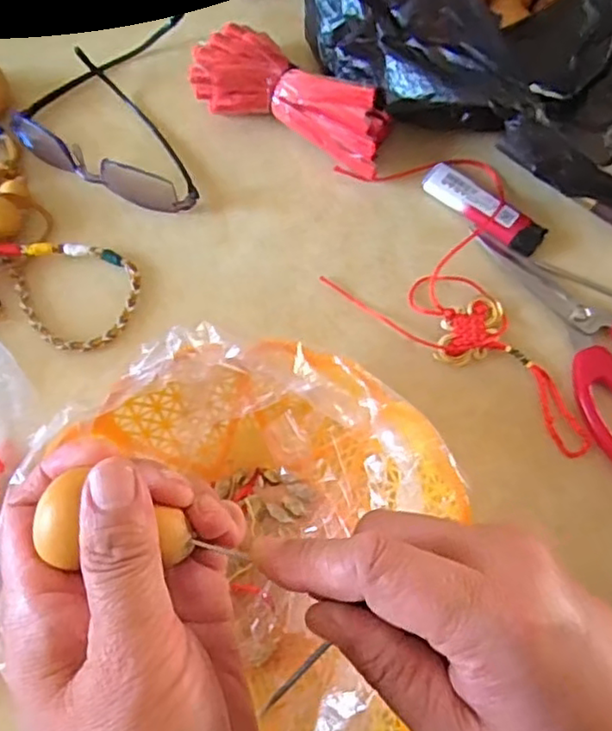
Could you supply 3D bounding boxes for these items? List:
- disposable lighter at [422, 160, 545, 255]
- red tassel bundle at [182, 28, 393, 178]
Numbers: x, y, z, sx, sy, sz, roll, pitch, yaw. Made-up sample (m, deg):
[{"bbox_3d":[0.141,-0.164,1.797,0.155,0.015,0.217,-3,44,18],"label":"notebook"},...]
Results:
[{"bbox_3d":[0.108,-0.097,0.394,0.079,0.012,0.024,38,76,12],"label":"disposable lighter"},{"bbox_3d":[-0.010,-0.167,0.406,0.135,0.039,0.049,27,74,10],"label":"red tassel bundle"}]

